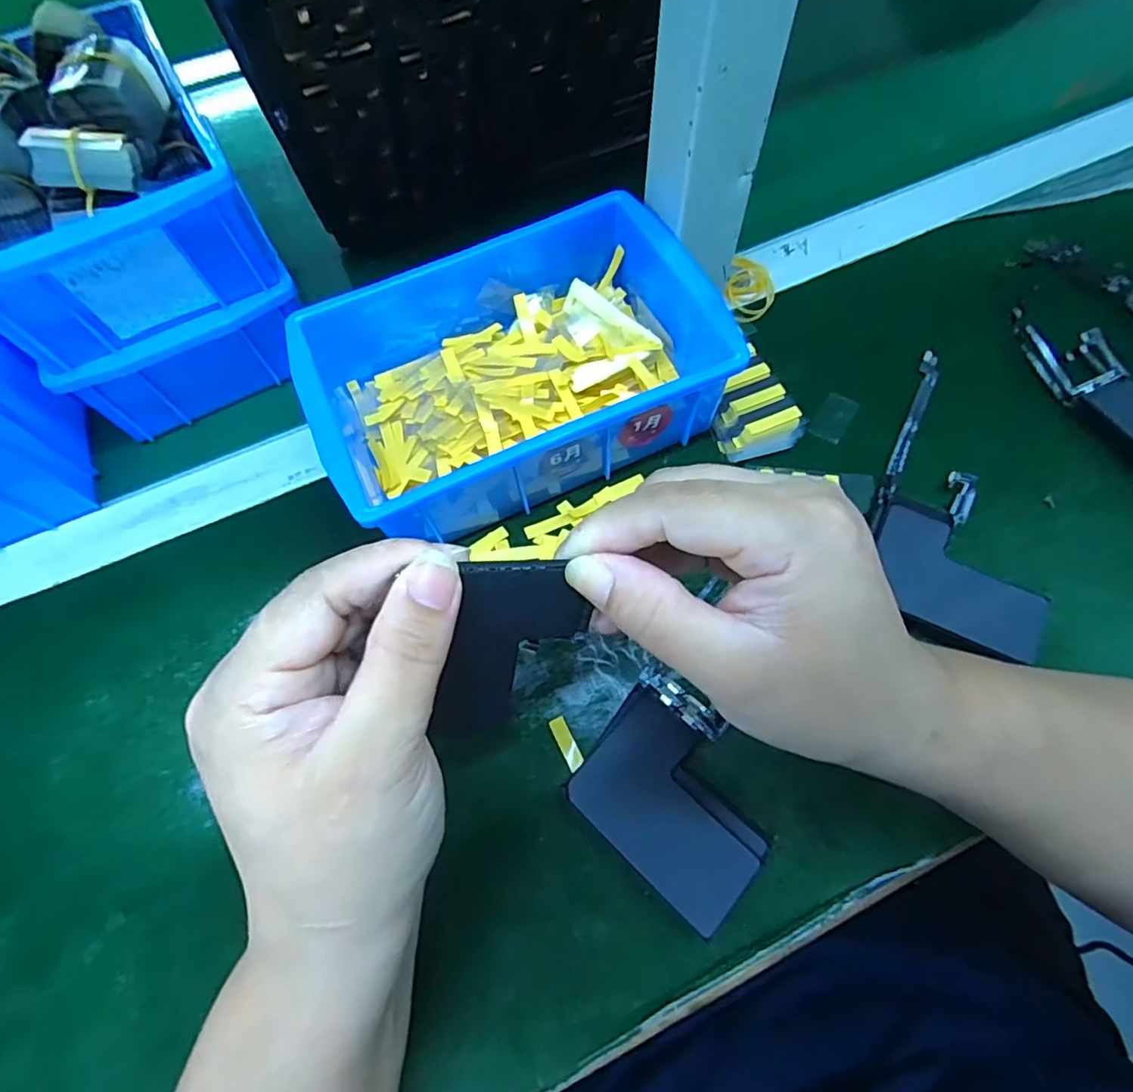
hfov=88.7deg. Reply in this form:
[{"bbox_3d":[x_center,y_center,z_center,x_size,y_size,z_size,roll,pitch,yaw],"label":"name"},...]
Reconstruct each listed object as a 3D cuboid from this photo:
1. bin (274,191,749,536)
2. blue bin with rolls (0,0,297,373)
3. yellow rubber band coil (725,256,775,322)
[{"bbox_3d":[-0.030,-0.094,0.312,0.201,0.067,0.146,-25,66,-9],"label":"bin"},{"bbox_3d":[-0.243,-0.196,0.305,0.147,0.080,0.187,-27,67,-9],"label":"blue bin with rolls"},{"bbox_3d":[0.116,-0.162,0.367,0.029,0.010,0.044,13,66,9],"label":"yellow rubber band coil"}]

